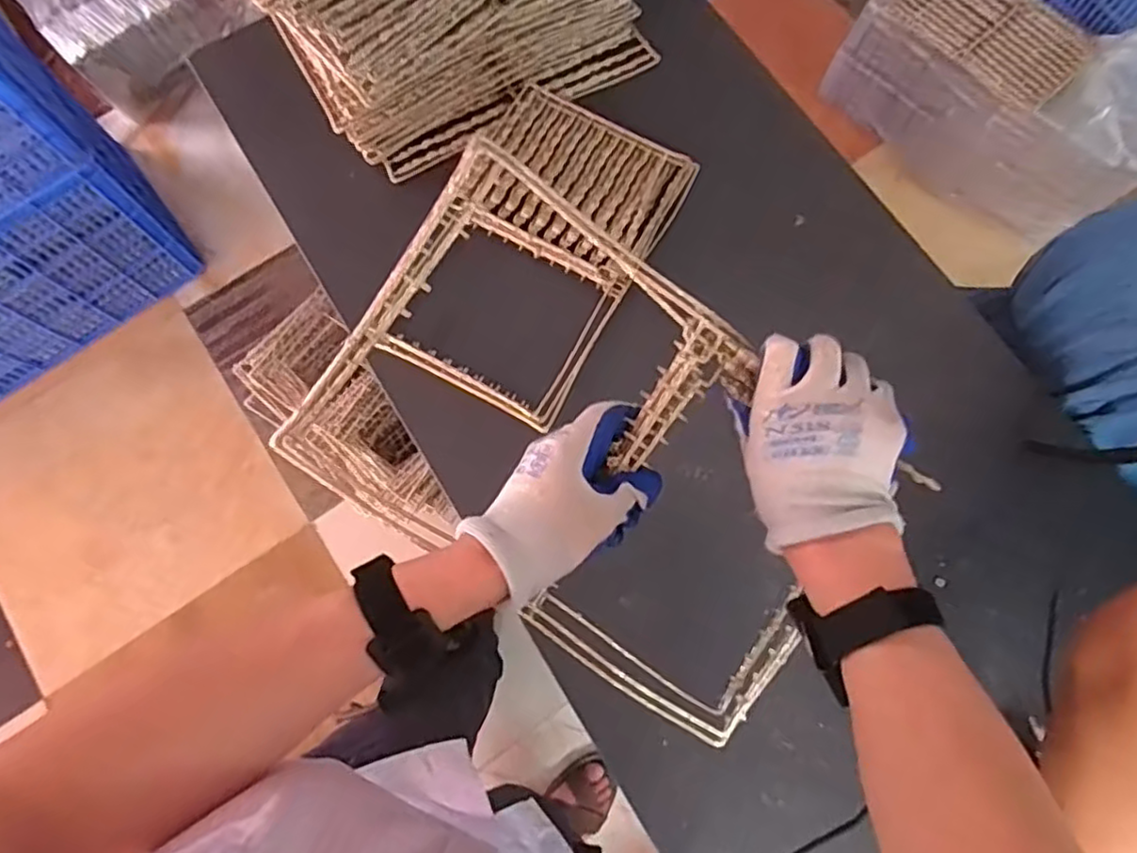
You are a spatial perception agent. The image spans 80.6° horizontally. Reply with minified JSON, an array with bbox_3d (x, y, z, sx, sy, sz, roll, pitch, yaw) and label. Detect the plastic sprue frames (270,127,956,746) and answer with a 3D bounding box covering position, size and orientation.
[{"bbox_3d":[0.029,0.026,0.445,0.368,0.057,0.244,34,95,-12],"label":"plastic sprue frames"}]

